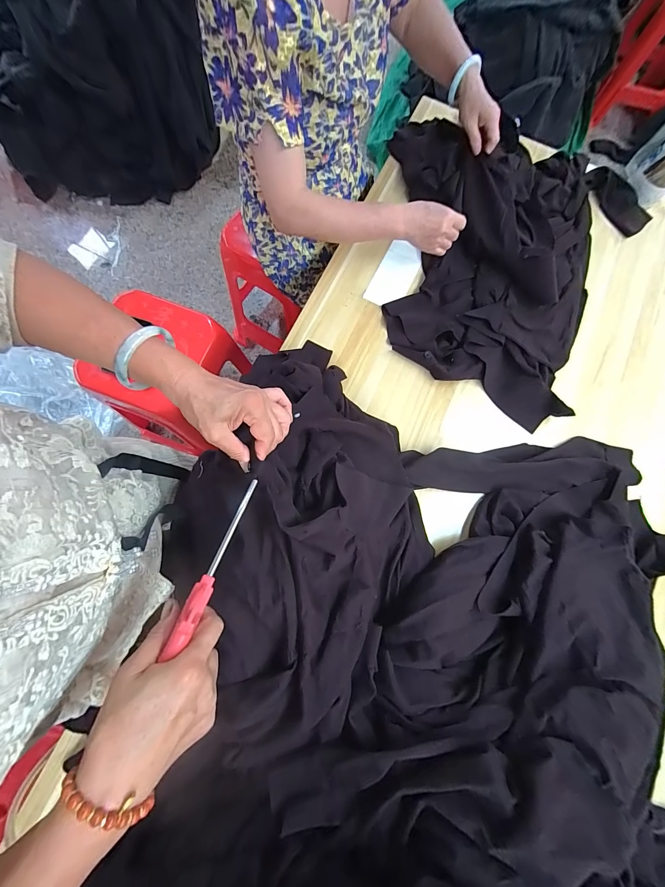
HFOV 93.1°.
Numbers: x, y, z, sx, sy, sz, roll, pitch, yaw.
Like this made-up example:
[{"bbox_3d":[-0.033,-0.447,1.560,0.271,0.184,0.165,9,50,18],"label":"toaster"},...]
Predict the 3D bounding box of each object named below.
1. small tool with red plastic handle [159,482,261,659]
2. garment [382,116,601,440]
[{"bbox_3d":[-0.108,0.107,0.296,0.016,0.022,0.162,18,56,3],"label":"small tool with red plastic handle"},{"bbox_3d":[0.311,-0.382,0.650,0.439,0.102,0.617,15,77,2],"label":"garment"}]

